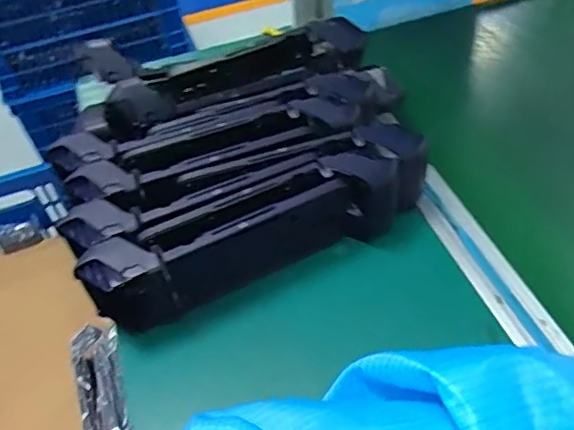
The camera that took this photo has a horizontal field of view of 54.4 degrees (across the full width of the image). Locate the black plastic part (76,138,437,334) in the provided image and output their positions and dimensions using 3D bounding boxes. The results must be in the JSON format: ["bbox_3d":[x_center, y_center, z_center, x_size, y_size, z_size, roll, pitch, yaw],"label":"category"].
[{"bbox_3d":[-0.013,0.018,0.481,0.308,0.089,0.050,-20,50,-11],"label":"black plastic part"}]

